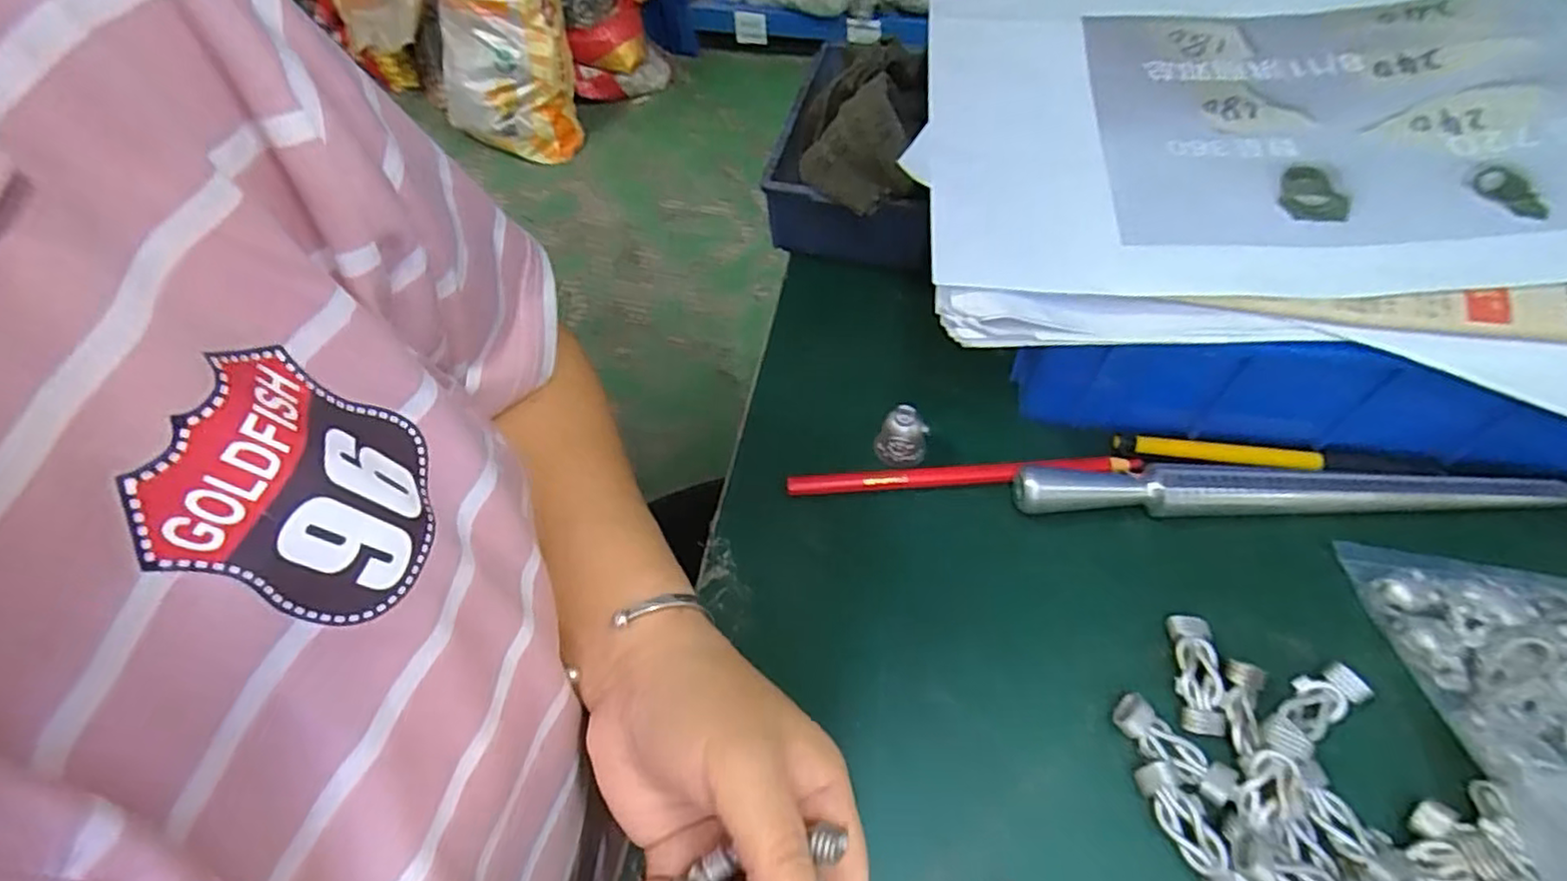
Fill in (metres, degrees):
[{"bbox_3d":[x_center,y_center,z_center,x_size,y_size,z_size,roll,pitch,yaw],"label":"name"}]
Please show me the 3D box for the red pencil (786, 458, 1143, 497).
[{"bbox_3d":[0.085,0.017,0.333,0.165,0.012,0.008,-3,58,3],"label":"red pencil"}]

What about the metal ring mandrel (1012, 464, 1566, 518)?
[{"bbox_3d":[0.222,0.023,0.312,0.229,0.025,0.020,-2,58,4],"label":"metal ring mandrel"}]

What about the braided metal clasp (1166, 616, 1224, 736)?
[{"bbox_3d":[0.166,0.095,0.279,0.017,0.011,0.045,7,59,9],"label":"braided metal clasp"}]

